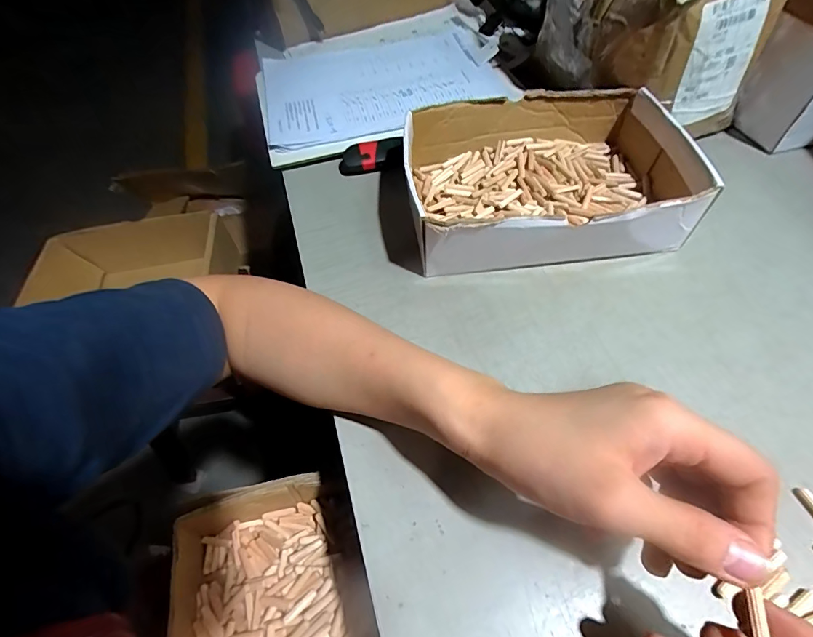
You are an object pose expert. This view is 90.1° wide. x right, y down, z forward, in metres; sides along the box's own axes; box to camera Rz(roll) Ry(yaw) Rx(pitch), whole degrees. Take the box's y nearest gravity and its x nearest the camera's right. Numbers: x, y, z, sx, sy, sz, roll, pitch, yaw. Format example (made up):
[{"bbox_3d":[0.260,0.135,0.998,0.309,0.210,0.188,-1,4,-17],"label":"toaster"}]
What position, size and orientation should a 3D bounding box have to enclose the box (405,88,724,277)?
[{"bbox_3d":[0.124,-0.128,0.375,0.231,0.067,0.174,-7,56,-1],"label":"box"}]

